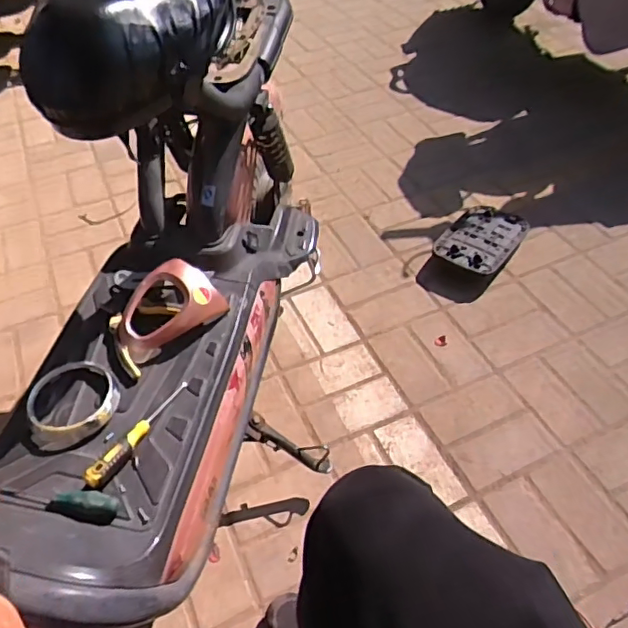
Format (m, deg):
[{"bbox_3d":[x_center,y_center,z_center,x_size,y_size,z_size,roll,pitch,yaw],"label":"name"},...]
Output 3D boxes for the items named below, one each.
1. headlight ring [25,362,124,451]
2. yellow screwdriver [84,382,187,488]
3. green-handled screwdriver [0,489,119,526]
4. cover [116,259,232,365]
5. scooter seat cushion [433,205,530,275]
[{"bbox_3d":[-0.307,0.110,0.714,0.109,0.024,0.111,-1,48,1],"label":"headlight ring"},{"bbox_3d":[-0.212,0.142,0.683,0.023,0.025,0.163,25,53,23],"label":"yellow screwdriver"},{"bbox_3d":[-0.291,0.211,0.633,0.144,0.024,0.031,9,49,10],"label":"green-handled screwdriver"},{"bbox_3d":[-0.205,-0.011,0.776,0.148,0.074,0.092,-31,53,-23],"label":"cover"},{"bbox_3d":[0.406,-0.185,1.347,0.165,0.033,0.264,36,59,26],"label":"scooter seat cushion"}]

